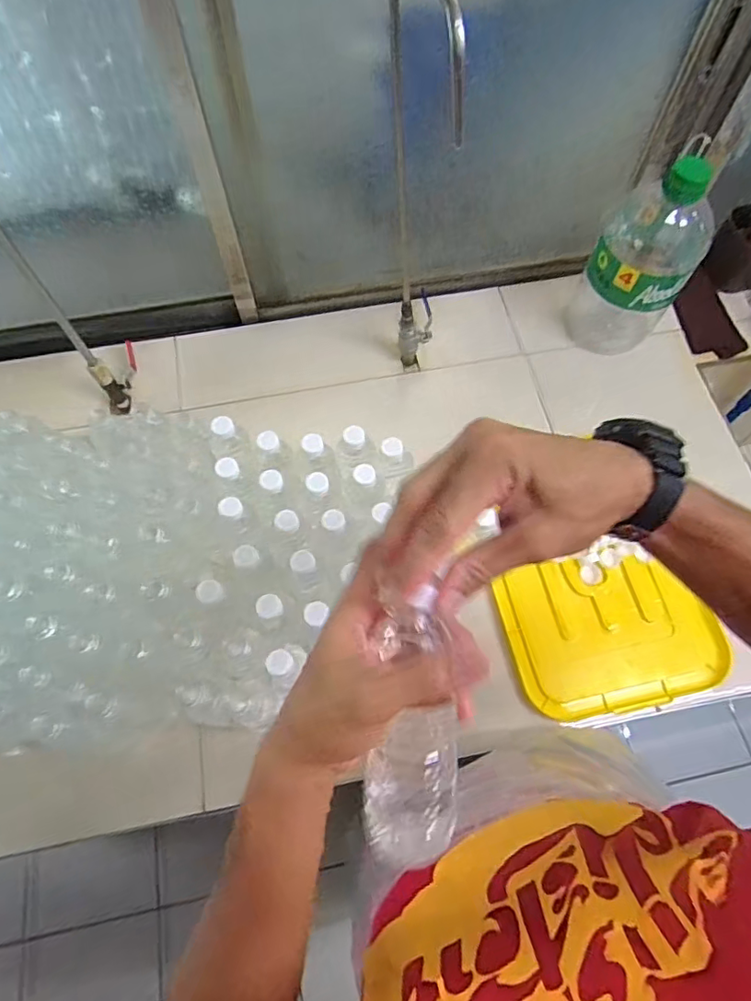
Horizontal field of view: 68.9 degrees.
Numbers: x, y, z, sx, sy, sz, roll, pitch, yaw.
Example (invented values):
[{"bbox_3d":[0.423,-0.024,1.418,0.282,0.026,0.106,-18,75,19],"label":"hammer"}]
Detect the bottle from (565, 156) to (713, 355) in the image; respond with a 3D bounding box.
[{"bbox_3d":[0.410,-0.364,0.868,0.148,0.315,0.139,28,69,13],"label":"bottle"}]

